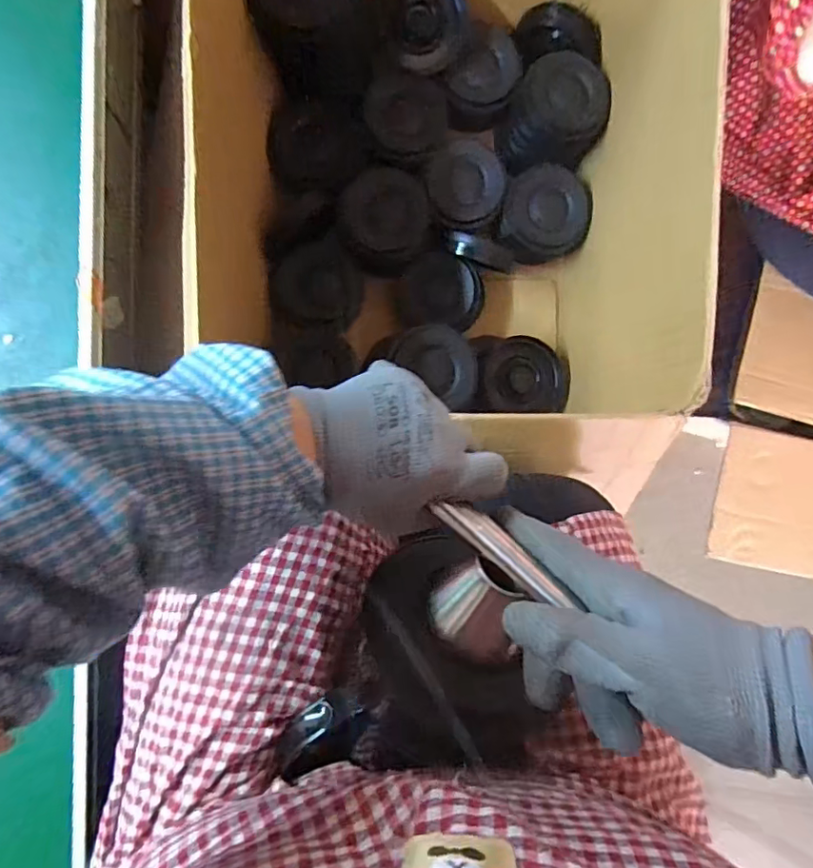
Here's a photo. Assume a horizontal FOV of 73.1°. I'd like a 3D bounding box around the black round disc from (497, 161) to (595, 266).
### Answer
[{"bbox_3d":[0.198,-0.311,0.780,0.131,0.036,0.124,0,88,-4],"label":"black round disc"}]

